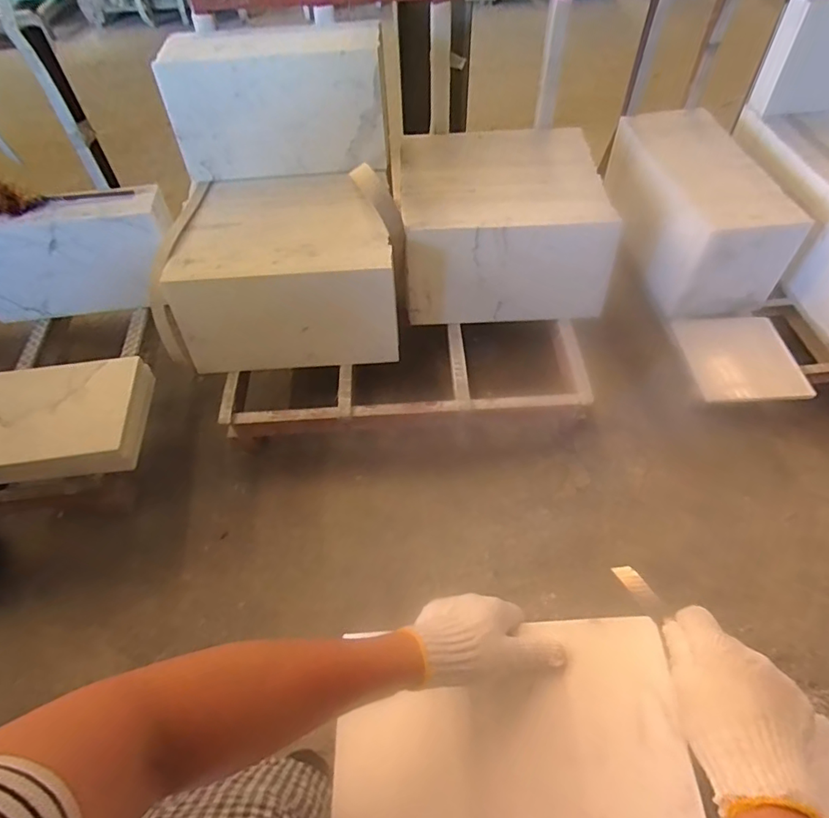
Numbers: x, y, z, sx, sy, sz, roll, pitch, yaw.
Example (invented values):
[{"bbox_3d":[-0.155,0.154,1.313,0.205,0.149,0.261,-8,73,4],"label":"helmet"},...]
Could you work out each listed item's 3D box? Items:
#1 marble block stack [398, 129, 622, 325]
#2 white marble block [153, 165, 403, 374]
[{"bbox_3d":[0.260,-0.566,1.500,0.585,0.328,0.516,-3,56,0],"label":"marble block stack"},{"bbox_3d":[-0.377,-0.407,1.427,0.671,0.339,0.474,-4,56,0],"label":"white marble block"}]

